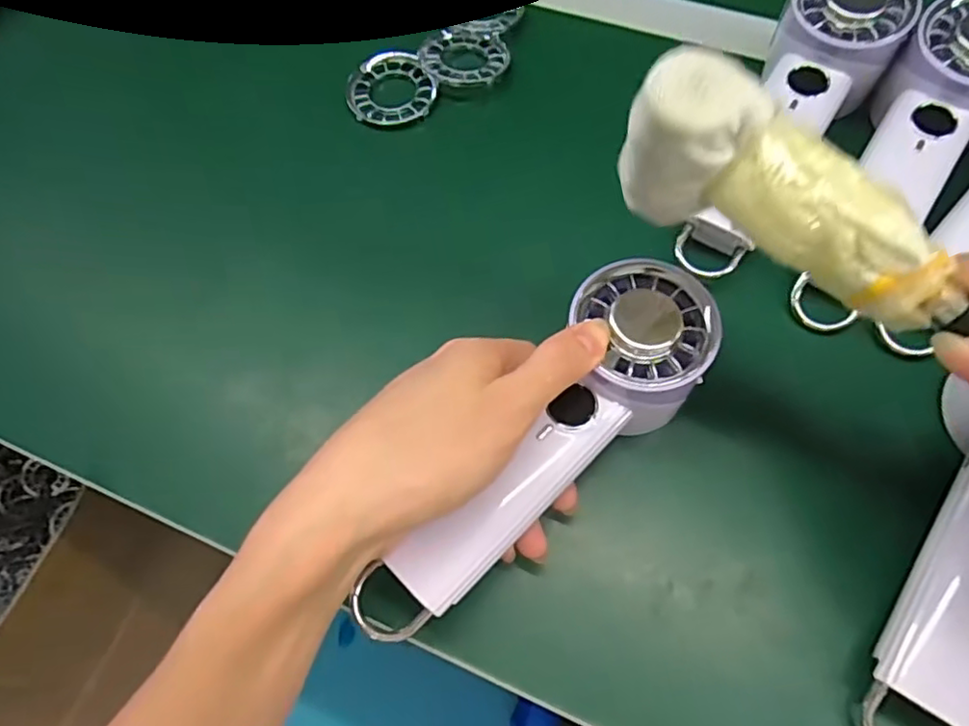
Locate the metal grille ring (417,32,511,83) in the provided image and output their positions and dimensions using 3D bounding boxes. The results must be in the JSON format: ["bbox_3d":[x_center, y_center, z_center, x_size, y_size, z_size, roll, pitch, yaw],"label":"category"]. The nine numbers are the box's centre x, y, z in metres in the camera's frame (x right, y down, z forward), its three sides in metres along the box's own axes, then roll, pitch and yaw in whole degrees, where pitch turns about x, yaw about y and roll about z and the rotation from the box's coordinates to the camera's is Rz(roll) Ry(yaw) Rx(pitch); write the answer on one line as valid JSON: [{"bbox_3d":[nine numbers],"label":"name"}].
[{"bbox_3d":[-0.013,-0.198,0.413,0.057,0.009,0.047,-7,65,0],"label":"metal grille ring"}]

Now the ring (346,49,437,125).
[{"bbox_3d":[-0.060,-0.173,0.403,0.056,0.015,0.049,-5,70,3],"label":"ring"}]

